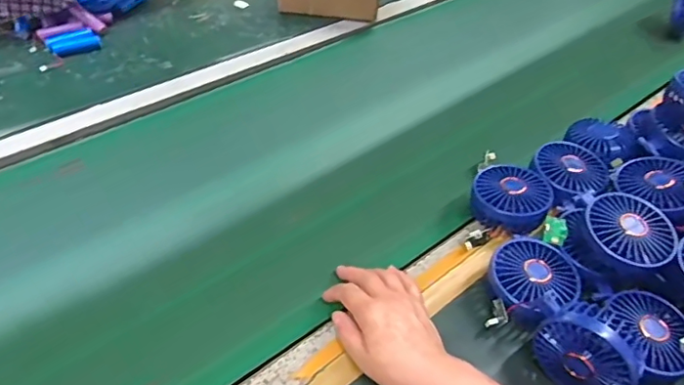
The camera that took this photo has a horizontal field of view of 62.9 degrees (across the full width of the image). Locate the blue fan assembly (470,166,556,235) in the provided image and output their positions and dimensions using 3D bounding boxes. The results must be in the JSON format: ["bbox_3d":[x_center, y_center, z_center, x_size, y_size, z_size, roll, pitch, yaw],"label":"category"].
[{"bbox_3d":[0.194,0.009,0.646,0.084,0.045,0.083,3,45,-3],"label":"blue fan assembly"}]

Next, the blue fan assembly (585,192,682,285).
[{"bbox_3d":[0.287,0.049,0.564,0.088,0.051,0.087,3,45,-3],"label":"blue fan assembly"}]

